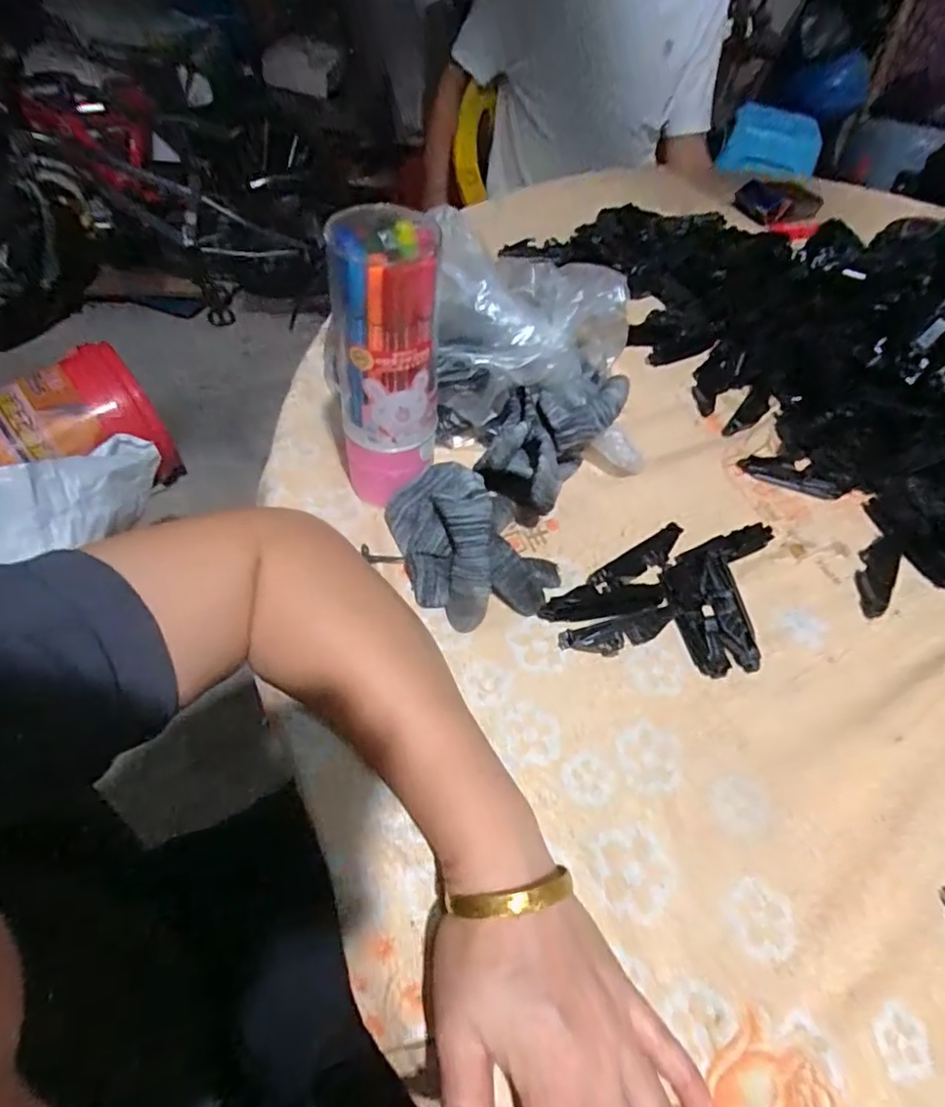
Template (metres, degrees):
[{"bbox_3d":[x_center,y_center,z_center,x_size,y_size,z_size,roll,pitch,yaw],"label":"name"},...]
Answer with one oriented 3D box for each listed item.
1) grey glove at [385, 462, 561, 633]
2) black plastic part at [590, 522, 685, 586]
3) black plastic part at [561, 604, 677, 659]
[{"bbox_3d":[0.001,-0.011,0.371,0.090,0.055,0.099,-16,57,-15],"label":"grey glove"},{"bbox_3d":[0.115,0.003,0.398,0.083,0.010,0.017,-28,61,-22],"label":"black plastic part"},{"bbox_3d":[0.091,0.049,0.361,0.072,0.018,0.018,-9,55,-11],"label":"black plastic part"}]

